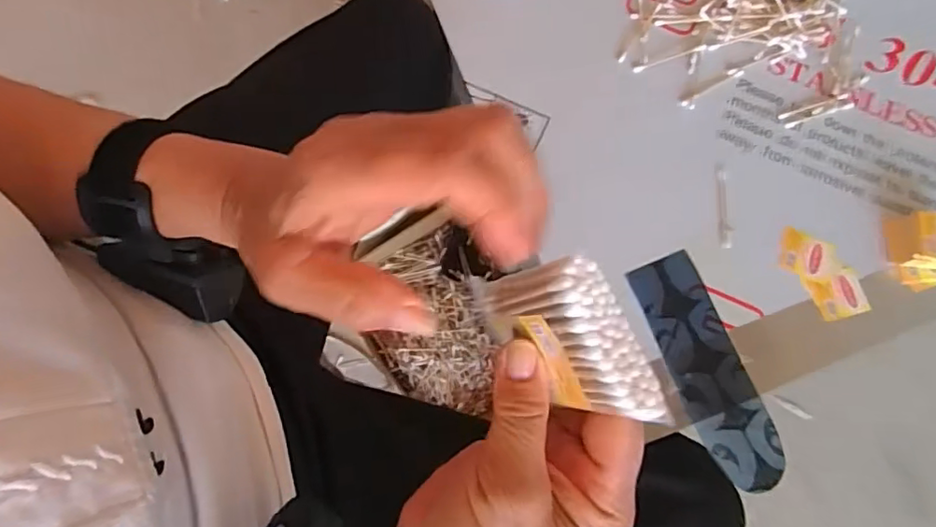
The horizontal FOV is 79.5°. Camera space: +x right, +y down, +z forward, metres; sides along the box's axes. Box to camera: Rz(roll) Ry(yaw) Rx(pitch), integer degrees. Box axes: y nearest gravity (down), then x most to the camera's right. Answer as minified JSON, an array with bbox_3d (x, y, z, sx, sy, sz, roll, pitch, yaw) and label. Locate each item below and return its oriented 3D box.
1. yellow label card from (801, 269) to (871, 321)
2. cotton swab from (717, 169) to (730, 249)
[{"bbox_3d":[0.317,0.027,0.483,0.048,0.004,0.040,-11,77,-6],"label":"yellow label card"},{"bbox_3d":[0.228,-0.049,0.502,0.009,0.004,0.073,3,78,-1],"label":"cotton swab"}]

